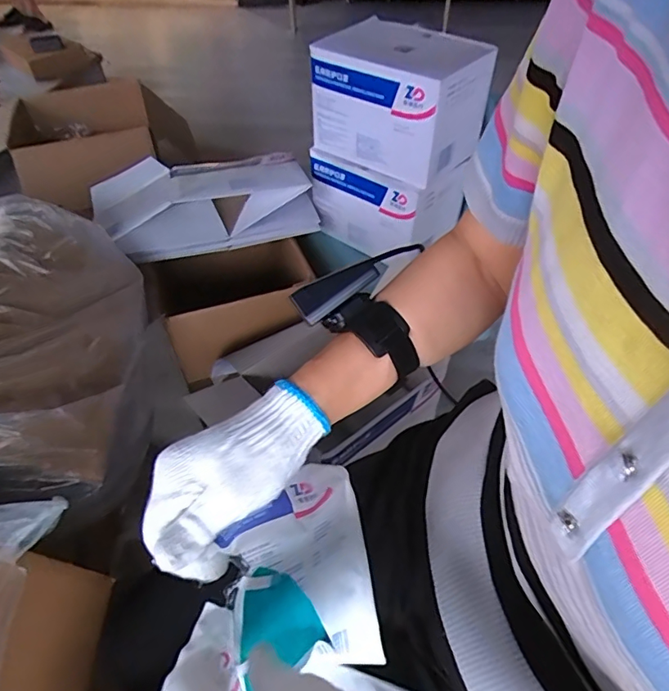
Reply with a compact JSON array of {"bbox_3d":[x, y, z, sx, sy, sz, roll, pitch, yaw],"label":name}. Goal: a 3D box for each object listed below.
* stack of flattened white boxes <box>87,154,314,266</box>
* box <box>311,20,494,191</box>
[{"bbox_3d":[-0.280,-0.311,1.024,0.417,0.105,0.271,-15,48,-12],"label":"stack of flattened white boxes"},{"bbox_3d":[0.114,-0.447,0.907,0.266,0.176,0.192,29,54,26],"label":"box"}]

